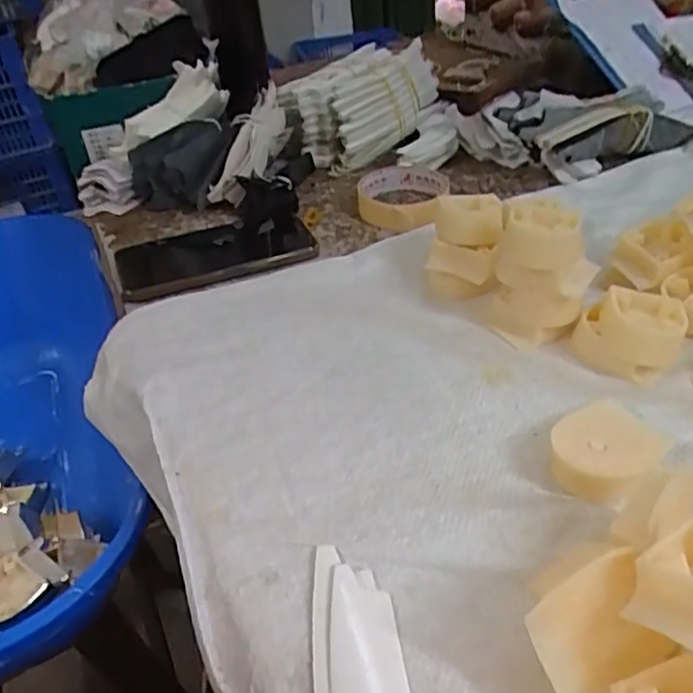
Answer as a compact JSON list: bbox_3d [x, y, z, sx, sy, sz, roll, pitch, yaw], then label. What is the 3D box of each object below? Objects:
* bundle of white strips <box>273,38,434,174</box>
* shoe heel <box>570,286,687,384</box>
[{"bbox_3d":[0.022,-0.295,0.755,0.130,0.074,0.230,14,43,22],"label":"bundle of white strips"},{"bbox_3d":[0.182,-0.011,0.410,0.060,0.034,0.050,20,45,28],"label":"shoe heel"}]

